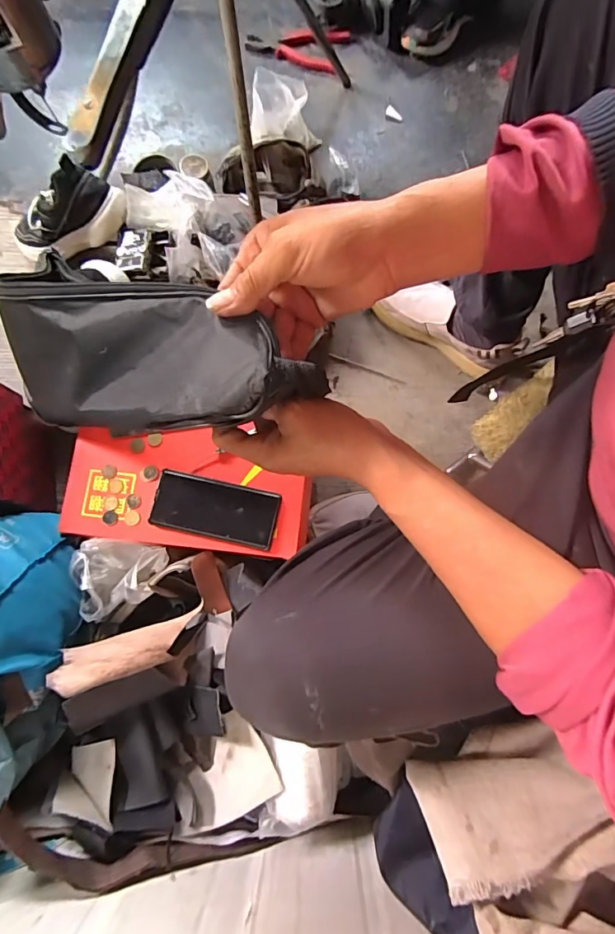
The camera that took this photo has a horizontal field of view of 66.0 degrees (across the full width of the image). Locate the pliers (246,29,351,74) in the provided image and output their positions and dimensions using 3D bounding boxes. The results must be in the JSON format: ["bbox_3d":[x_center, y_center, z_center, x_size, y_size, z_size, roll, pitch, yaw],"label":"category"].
[{"bbox_3d":[-0.018,-0.777,0.871,0.177,0.012,0.081,10,80,2],"label":"pliers"}]

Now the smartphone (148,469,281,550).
[{"bbox_3d":[-0.121,0.054,0.617,0.162,0.008,0.074,13,80,2],"label":"smartphone"}]

